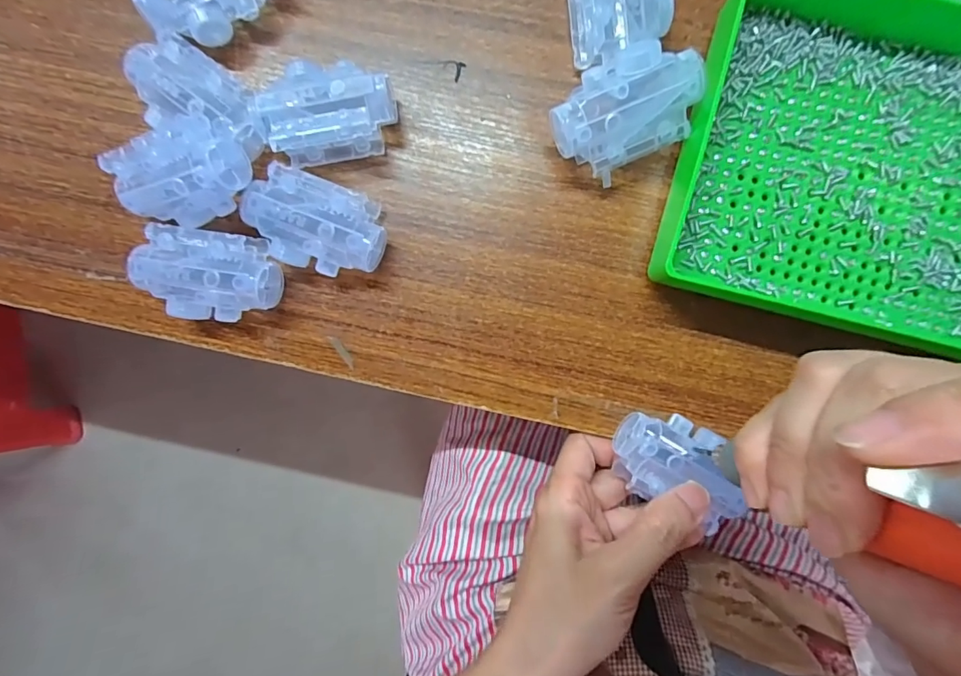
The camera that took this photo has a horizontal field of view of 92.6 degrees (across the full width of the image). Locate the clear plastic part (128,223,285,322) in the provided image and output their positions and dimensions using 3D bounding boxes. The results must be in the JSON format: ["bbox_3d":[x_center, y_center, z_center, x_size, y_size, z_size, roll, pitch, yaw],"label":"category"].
[{"bbox_3d":[-0.140,-0.032,0.237,0.064,0.028,0.044,8,93,2],"label":"clear plastic part"}]

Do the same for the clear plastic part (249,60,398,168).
[{"bbox_3d":[-0.077,-0.116,0.234,0.066,0.028,0.045,-11,92,2],"label":"clear plastic part"}]

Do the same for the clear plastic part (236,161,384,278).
[{"bbox_3d":[-0.084,-0.058,0.236,0.066,0.029,0.044,19,93,1],"label":"clear plastic part"}]

